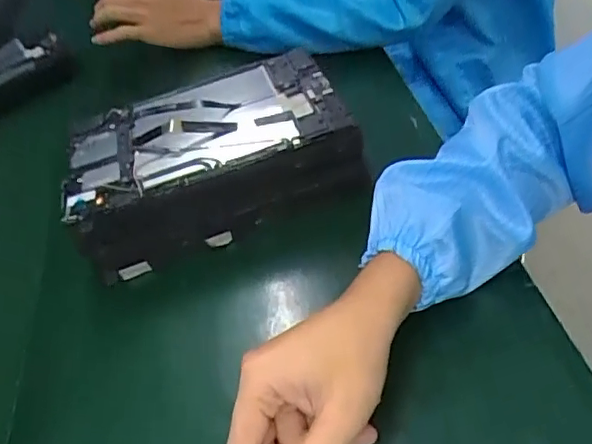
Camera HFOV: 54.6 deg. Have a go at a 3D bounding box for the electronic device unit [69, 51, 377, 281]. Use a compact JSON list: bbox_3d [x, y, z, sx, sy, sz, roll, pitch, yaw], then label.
[{"bbox_3d":[-0.078,-0.062,0.512,0.242,0.084,0.153,-19,47,-3],"label":"electronic device unit"}]

